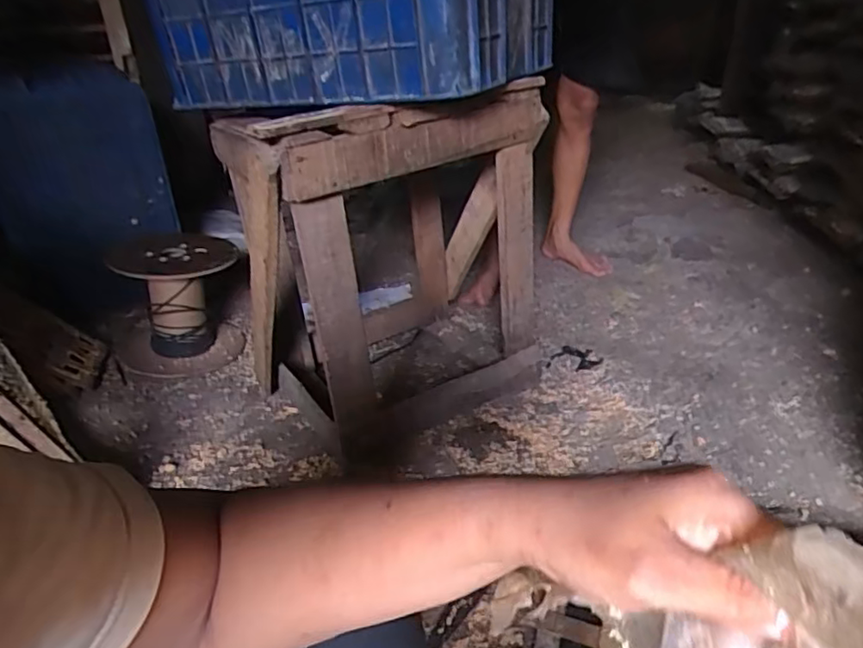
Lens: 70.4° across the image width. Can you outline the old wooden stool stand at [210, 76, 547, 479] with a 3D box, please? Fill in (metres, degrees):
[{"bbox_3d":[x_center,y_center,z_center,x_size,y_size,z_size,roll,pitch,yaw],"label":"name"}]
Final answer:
[{"bbox_3d":[-0.101,-0.131,1.225,0.512,0.625,0.416,-19,32,-26],"label":"old wooden stool stand"}]

